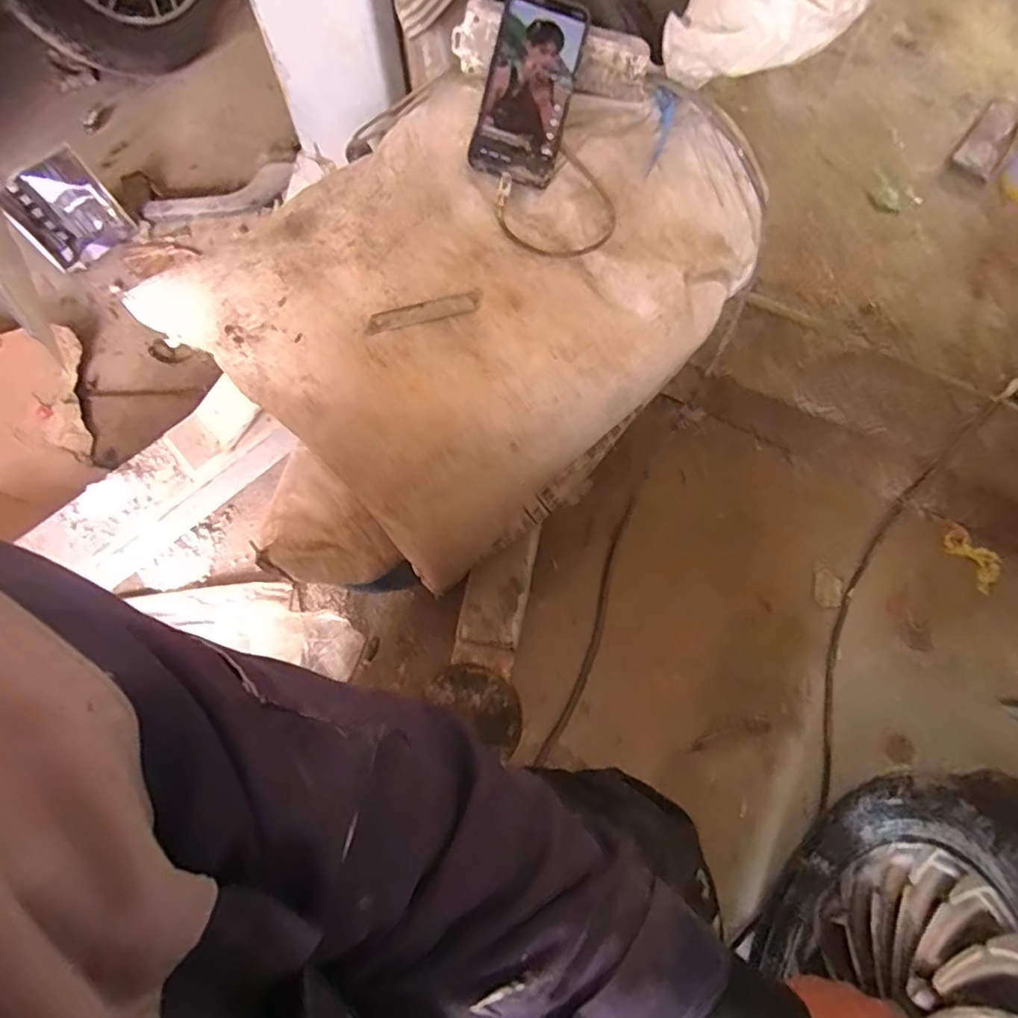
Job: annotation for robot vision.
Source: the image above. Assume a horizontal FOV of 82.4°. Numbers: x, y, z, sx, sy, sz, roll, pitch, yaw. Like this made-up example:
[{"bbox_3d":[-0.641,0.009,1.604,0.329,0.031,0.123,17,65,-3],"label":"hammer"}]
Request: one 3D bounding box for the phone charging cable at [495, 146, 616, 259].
[{"bbox_3d":[0.045,-0.262,0.510,0.107,0.014,0.107,1,70,-2],"label":"phone charging cable"}]

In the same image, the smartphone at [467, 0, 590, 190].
[{"bbox_3d":[0.018,-0.373,0.514,0.074,0.014,0.164,14,92,-8],"label":"smartphone"}]

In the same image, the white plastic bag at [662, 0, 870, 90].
[{"bbox_3d":[0.195,-0.405,0.473,0.047,0.090,0.169,-43,37,-23],"label":"white plastic bag"}]

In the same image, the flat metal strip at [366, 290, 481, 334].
[{"bbox_3d":[-0.070,-0.161,0.478,0.093,0.004,0.020,-13,77,-2],"label":"flat metal strip"}]

